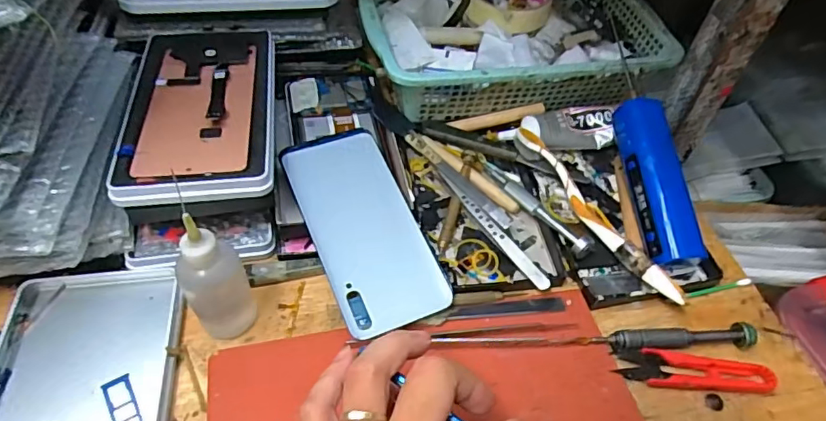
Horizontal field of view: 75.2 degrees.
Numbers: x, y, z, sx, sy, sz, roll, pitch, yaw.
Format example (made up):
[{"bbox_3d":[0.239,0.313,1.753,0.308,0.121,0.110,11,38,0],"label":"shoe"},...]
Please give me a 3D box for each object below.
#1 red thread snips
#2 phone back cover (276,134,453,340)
[{"bbox_3d":[0.186,0.106,0.352,0.101,0.007,0.023,6,50,0],"label":"red thread snips"},{"bbox_3d":[-0.034,0.008,0.377,0.075,0.007,0.158,-19,64,-18],"label":"phone back cover"}]

